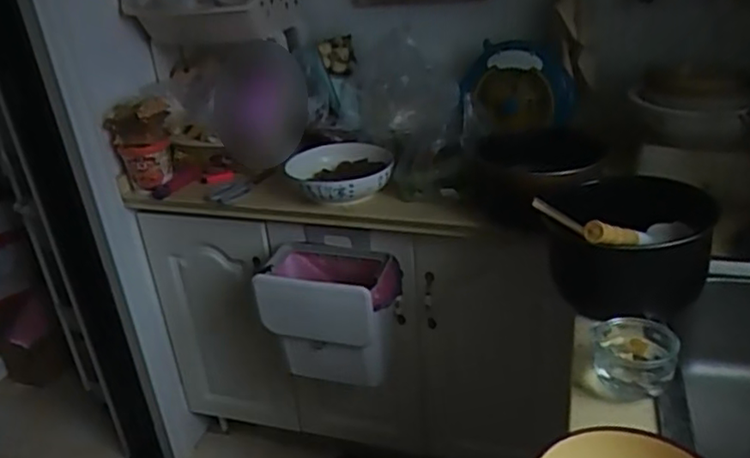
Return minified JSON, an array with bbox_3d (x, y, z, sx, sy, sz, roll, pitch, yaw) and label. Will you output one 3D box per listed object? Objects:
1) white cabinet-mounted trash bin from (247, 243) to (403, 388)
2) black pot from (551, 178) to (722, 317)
[{"bbox_3d":[-0.089,0.184,1.362,0.300,0.258,0.183,0,28,10],"label":"white cabinet-mounted trash bin"},{"bbox_3d":[0.362,0.030,0.914,0.215,0.123,0.245,9,31,26],"label":"black pot"}]

